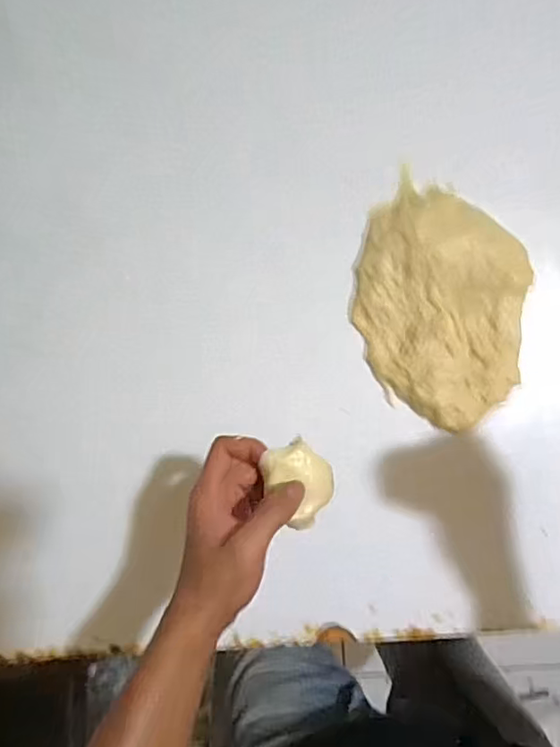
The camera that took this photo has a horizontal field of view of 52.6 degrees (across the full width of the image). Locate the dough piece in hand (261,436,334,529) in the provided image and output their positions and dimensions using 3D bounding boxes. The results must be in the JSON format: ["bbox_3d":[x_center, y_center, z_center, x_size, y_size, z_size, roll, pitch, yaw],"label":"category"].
[{"bbox_3d":[0.019,0.085,0.440,0.045,0.031,0.064,-26,85,1],"label":"dough piece in hand"}]

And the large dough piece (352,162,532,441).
[{"bbox_3d":[0.167,-0.075,0.583,0.174,0.039,0.253,4,86,3],"label":"large dough piece"}]

